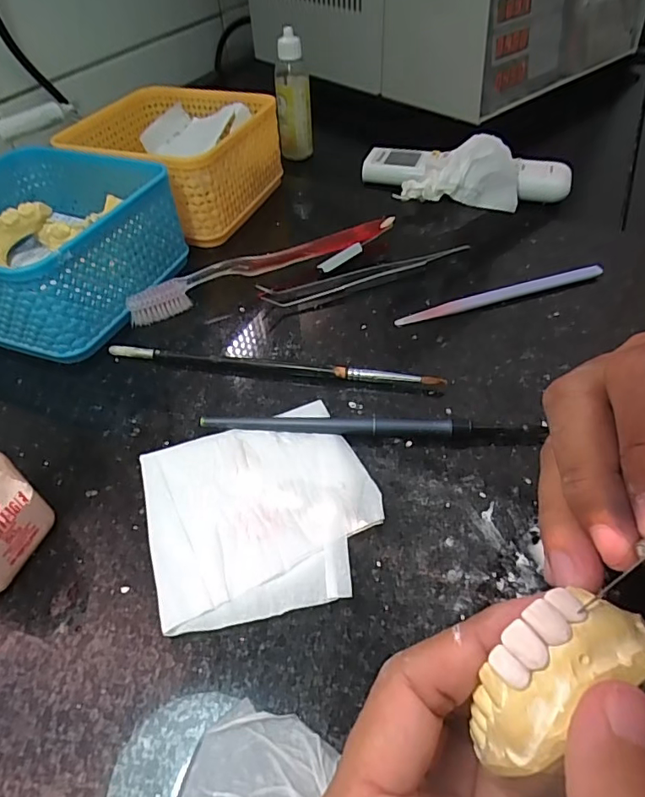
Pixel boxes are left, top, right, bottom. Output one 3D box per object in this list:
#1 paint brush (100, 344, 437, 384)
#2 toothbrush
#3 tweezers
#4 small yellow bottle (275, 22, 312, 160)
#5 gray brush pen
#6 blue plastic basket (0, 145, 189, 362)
[{"bbox_3d":[-0.029,-0.020,0.276,0.184,0.008,0.008,7,48,9],"label":"paint brush"},{"bbox_3d":[-0.038,-0.089,0.330,0.181,0.021,0.017,-21,50,-16],"label":"toothbrush"},{"bbox_3d":[0.028,-0.081,0.327,0.138,0.011,0.019,-14,48,-10],"label":"tweezers"},{"bbox_3d":[-0.028,-0.290,0.484,0.032,0.109,0.041,-2,47,0],"label":"small yellow bottle"},{"bbox_3d":[0.022,0.014,0.242,0.158,0.009,0.007,1,47,4],"label":"gray brush pen"},{"bbox_3d":[-0.173,-0.096,0.317,0.131,0.063,0.130,13,49,14],"label":"blue plastic basket"}]

